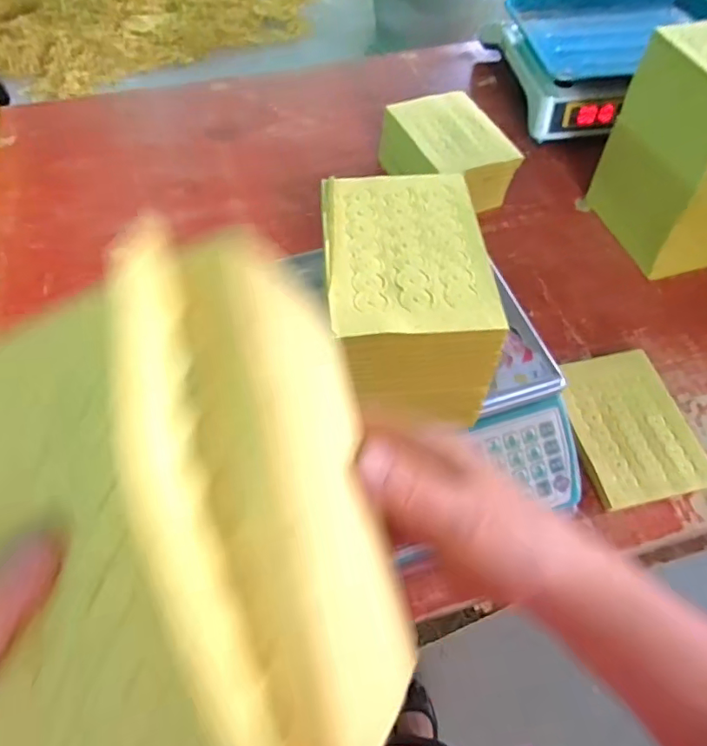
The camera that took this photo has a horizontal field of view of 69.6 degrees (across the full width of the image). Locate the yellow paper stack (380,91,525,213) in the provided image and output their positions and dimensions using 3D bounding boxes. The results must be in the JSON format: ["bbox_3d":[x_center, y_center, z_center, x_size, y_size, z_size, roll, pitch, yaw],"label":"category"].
[{"bbox_3d":[0.131,-0.296,0.702,0.135,0.089,0.170,-22,63,-13],"label":"yellow paper stack"}]

